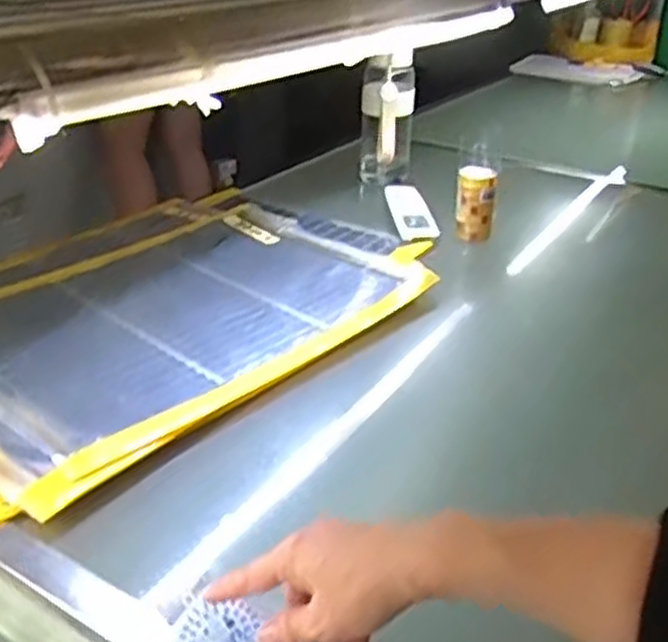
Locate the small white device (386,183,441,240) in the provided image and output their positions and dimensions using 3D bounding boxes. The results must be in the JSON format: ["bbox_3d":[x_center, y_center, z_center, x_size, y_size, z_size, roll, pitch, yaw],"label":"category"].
[{"bbox_3d":[0.112,-0.162,1.125,0.054,0.021,0.156,-1,29,-6],"label":"small white device"}]

